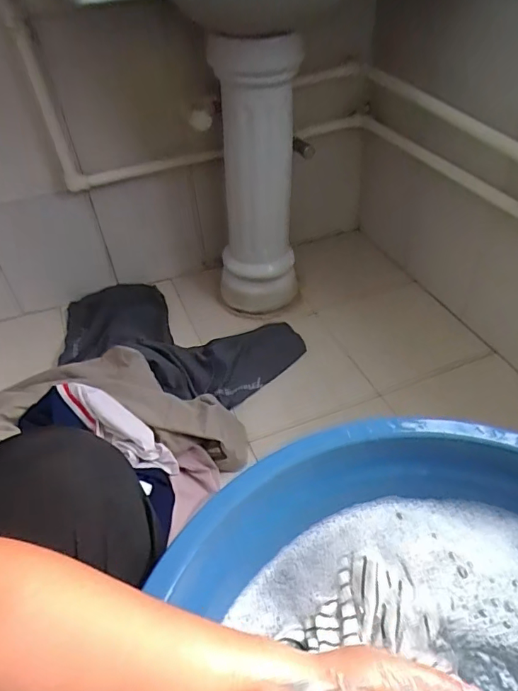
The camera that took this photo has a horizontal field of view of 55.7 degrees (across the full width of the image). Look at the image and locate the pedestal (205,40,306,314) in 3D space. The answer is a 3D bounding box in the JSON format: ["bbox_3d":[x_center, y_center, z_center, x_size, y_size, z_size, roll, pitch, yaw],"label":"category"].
[{"bbox_3d":[-0.006,-0.307,1.034,0.195,0.573,0.164,-6,44,-1],"label":"pedestal"}]

